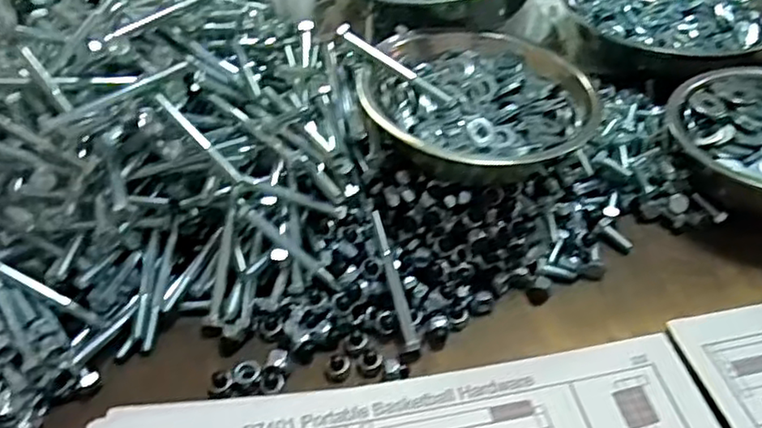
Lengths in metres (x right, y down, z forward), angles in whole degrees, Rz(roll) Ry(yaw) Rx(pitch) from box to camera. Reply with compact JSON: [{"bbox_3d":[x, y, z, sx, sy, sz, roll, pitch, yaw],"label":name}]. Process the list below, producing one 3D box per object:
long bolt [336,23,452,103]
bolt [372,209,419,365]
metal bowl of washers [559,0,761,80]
[{"bbox_3d":[0.010,-0.119,0.510,0.106,0.009,0.010,33,52,1],"label":"long bolt"},{"bbox_3d":[0.010,0.052,0.470,0.012,0.011,0.109,-12,78,-13],"label":"bolt"},{"bbox_3d":[0.307,-0.218,0.700,0.207,0.071,0.191,-11,48,-8],"label":"metal bowl of washers"}]

